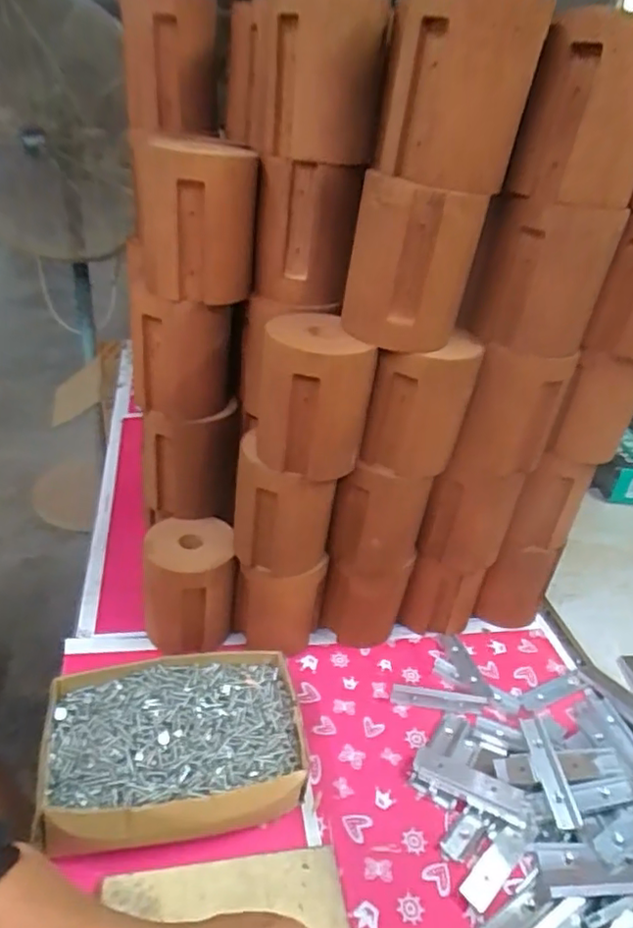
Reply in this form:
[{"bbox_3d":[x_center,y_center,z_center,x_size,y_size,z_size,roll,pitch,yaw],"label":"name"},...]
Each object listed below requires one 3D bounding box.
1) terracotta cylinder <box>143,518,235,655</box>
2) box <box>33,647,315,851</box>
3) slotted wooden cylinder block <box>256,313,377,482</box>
[{"bbox_3d":[-0.115,0.109,0.538,0.081,0.096,0.074,-4,32,-11],"label":"terracotta cylinder"},{"bbox_3d":[-0.100,0.202,0.427,0.176,0.047,0.122,-4,32,-16],"label":"box"},{"bbox_3d":[-0.004,-0.047,0.434,0.075,0.102,0.066,1,31,-7],"label":"slotted wooden cylinder block"}]

